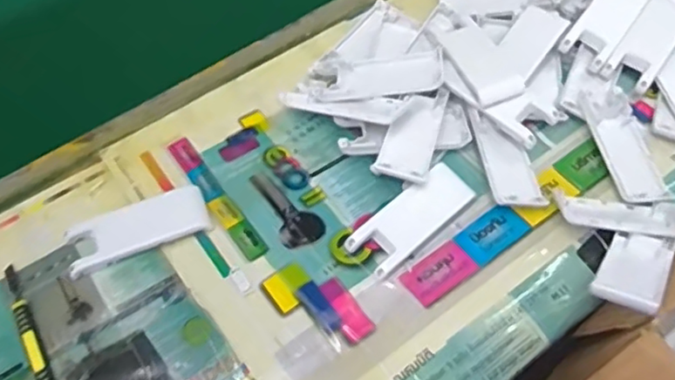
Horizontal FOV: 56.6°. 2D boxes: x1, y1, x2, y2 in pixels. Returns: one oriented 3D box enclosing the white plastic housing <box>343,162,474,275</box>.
[{"bbox_3d":[0.056,0.022,0.467,0.101,0.014,0.039,-37,66,-20],"label":"white plastic housing"}]

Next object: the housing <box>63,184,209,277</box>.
[{"bbox_3d":[-0.148,0.029,0.467,0.102,0.014,0.039,-19,61,-11],"label":"housing"}]

